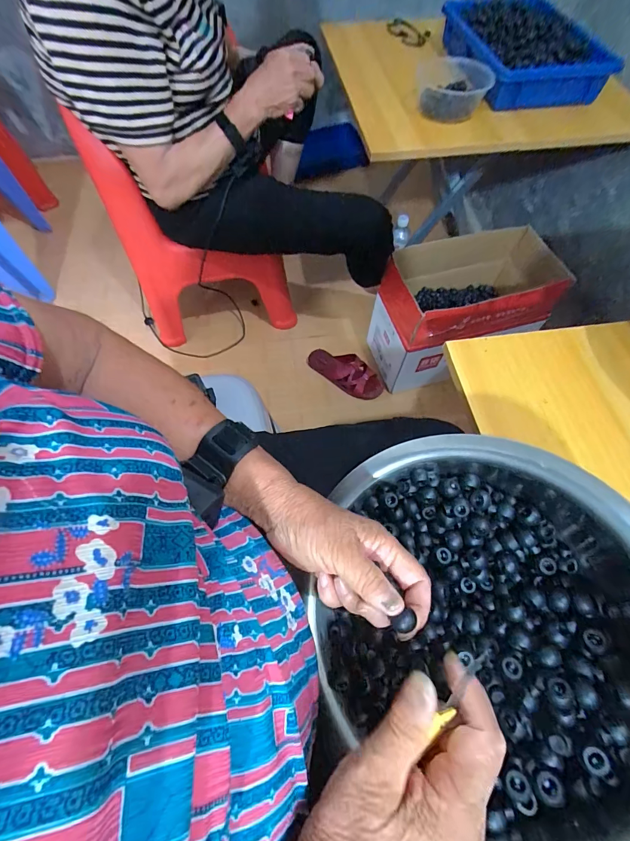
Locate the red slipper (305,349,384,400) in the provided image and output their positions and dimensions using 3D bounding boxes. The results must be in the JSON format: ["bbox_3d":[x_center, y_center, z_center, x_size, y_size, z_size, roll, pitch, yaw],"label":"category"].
[{"bbox_3d":[0.084,-0.136,1.000,0.223,0.057,0.093,36,69,16],"label":"red slipper"}]

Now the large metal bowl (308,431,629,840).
[{"bbox_3d":[0.146,0.172,0.310,0.292,0.120,0.292,-14,64,30],"label":"large metal bowl"}]

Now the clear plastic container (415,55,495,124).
[{"bbox_3d":[0.283,-0.675,0.714,0.130,0.060,0.136,-2,64,-2],"label":"clear plastic container"}]

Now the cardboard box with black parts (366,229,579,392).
[{"bbox_3d":[0.376,-0.290,0.928,0.425,0.280,0.222,-16,66,-8],"label":"cardboard box with black parts"}]

